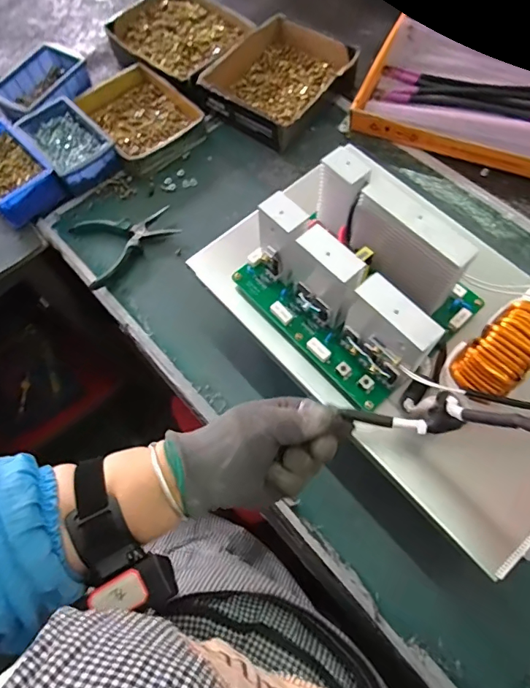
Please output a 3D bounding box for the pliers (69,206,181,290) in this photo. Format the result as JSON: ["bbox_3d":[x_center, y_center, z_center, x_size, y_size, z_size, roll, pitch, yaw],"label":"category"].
[{"bbox_3d":[-0.189,-0.141,0.628,0.137,0.019,0.102,-20,67,-6],"label":"pliers"}]

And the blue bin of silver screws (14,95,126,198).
[{"bbox_3d":[-0.296,-0.307,0.690,0.101,0.046,0.152,-39,70,-13],"label":"blue bin of silver screws"}]

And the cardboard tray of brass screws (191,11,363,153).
[{"bbox_3d":[0.023,-0.423,0.720,0.182,0.050,0.225,34,73,16],"label":"cardboard tray of brass screws"}]

